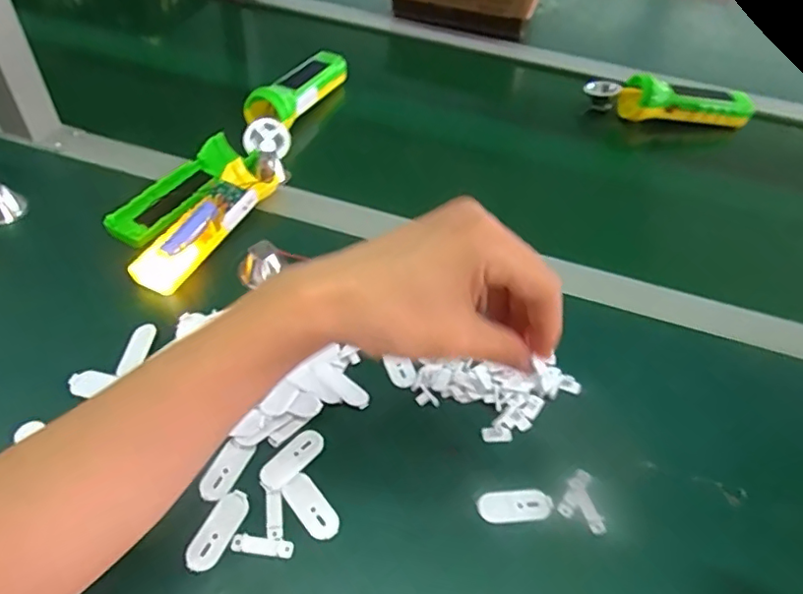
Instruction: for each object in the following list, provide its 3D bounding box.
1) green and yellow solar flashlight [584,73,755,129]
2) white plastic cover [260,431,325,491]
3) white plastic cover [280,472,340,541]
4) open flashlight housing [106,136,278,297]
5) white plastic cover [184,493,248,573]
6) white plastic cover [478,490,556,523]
[{"bbox_3d":[0.353,-0.258,0.737,0.209,0.051,0.058,5,48,-2],"label":"green and yellow solar flashlight"},{"bbox_3d":[-0.073,0.109,0.381,0.020,0.004,0.049,34,53,23],"label":"white plastic cover"},{"bbox_3d":[-0.058,0.136,0.368,0.021,0.004,0.046,-31,58,-30],"label":"white plastic cover"},{"bbox_3d":[-0.189,-0.087,0.526,0.096,0.034,0.182,24,50,15],"label":"open flashlight housing"},{"bbox_3d":[-0.113,0.144,0.351,0.021,0.004,0.050,20,49,12],"label":"white plastic cover"},{"bbox_3d":[0.075,0.137,0.374,0.050,0.004,0.020,-2,48,-9],"label":"white plastic cover"}]

